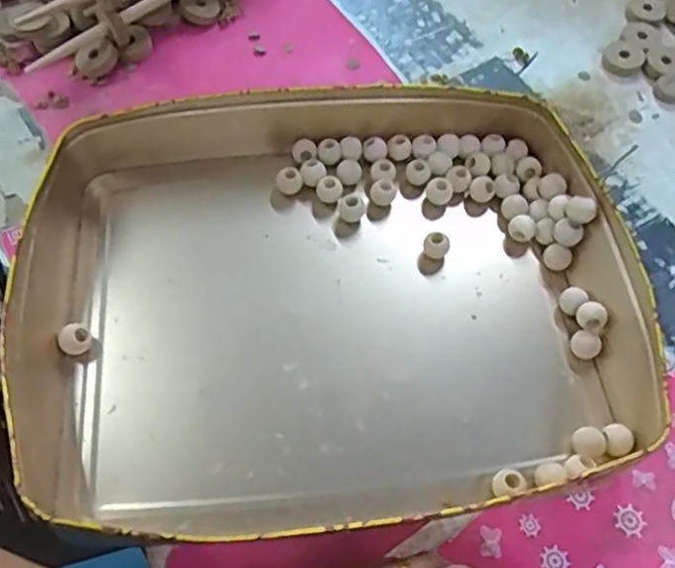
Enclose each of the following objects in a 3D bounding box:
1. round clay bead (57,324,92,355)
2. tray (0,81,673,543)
[{"bbox_3d":[-0.170,0.037,0.415,0.020,0.019,0.019,1,61,-2],"label":"round clay bead"},{"bbox_3d":[-0.004,0.001,0.425,0.388,0.056,0.290,-5,61,-6],"label":"tray"}]

